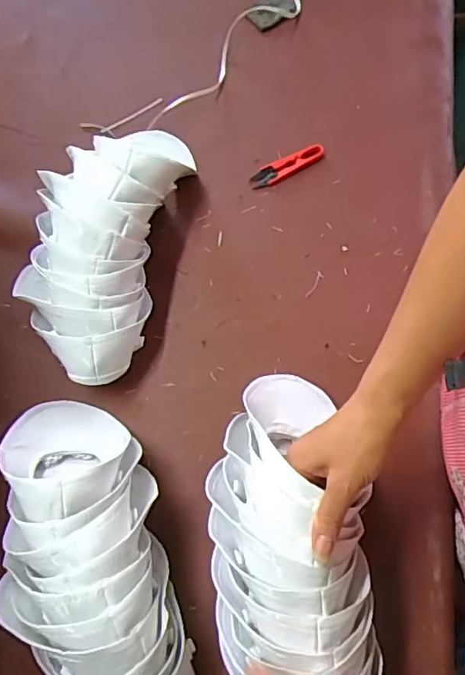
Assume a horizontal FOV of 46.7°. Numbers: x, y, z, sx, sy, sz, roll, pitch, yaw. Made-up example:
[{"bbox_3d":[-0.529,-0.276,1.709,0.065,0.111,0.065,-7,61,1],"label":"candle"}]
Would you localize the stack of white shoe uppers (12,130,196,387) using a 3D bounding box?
[{"bbox_3d":[-0.161,-0.102,0.618,0.153,0.119,0.295,12,72,8],"label":"stack of white shoe uppers"}]

